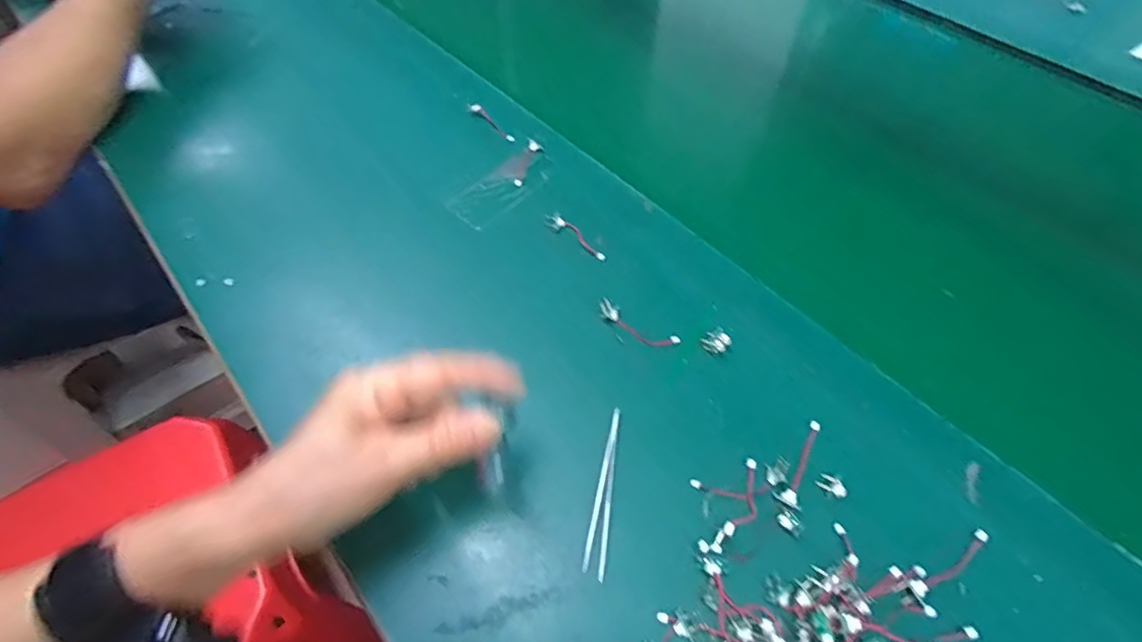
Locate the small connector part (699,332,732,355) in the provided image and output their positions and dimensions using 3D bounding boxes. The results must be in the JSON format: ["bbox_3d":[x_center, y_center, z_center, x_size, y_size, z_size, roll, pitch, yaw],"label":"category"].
[{"bbox_3d":[0.102,0.016,0.394,0.015,0.012,0.018,-34,62,-21],"label":"small connector part"}]

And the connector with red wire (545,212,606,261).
[{"bbox_3d":[0.005,-0.069,0.454,0.064,0.008,0.016,36,63,22],"label":"connector with red wire"}]

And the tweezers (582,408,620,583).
[{"bbox_3d":[0.019,0.102,0.341,0.012,0.007,0.100,7,56,4],"label":"tweezers"}]

